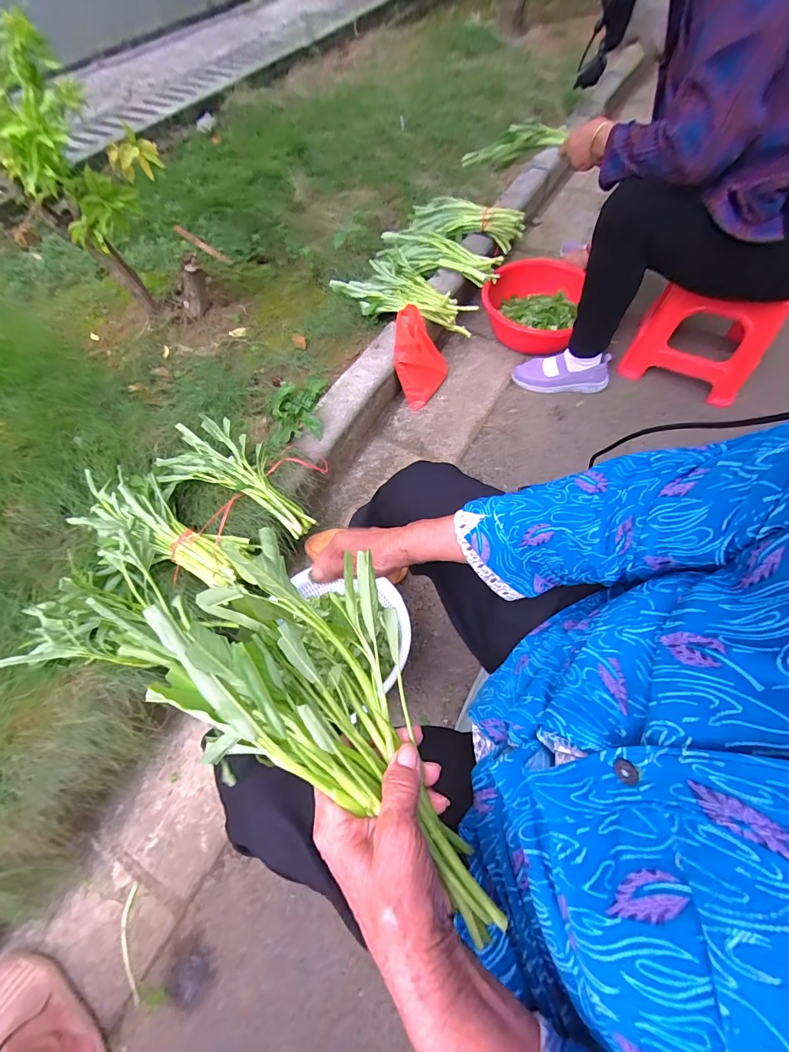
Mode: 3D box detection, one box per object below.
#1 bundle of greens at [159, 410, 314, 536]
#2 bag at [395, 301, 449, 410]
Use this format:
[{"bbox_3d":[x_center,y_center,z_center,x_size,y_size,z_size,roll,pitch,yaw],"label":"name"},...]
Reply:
[{"bbox_3d":[-0.317,-0.100,0.847,0.341,0.080,0.179,34,64,1],"label":"bundle of greens"},{"bbox_3d":[0.072,-0.455,1.096,0.138,0.205,0.162,6,60,6],"label":"bag"}]

